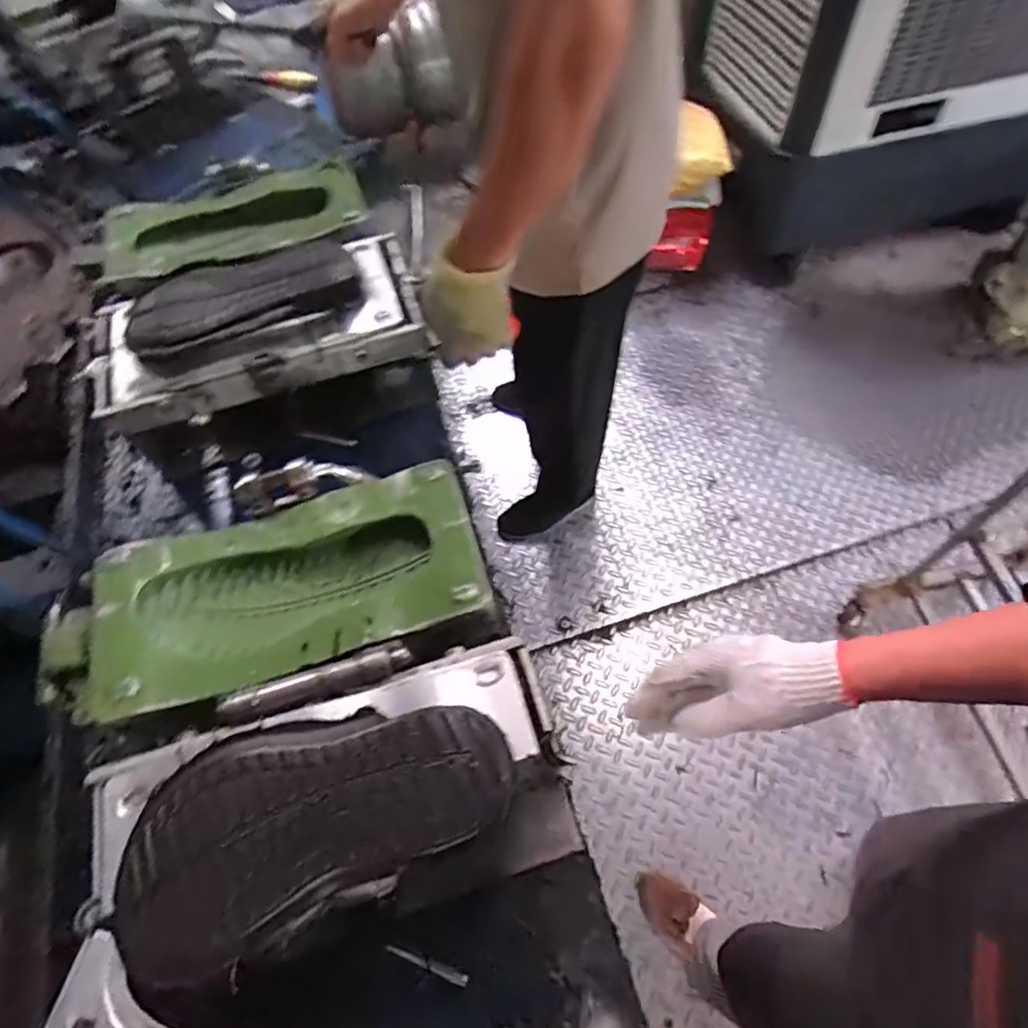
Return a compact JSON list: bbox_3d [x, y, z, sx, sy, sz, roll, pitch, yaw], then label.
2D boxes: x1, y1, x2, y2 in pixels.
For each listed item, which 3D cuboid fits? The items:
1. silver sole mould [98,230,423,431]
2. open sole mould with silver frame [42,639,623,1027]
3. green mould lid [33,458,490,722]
[{"bbox_3d":[-0.318,-0.235,0.751,0.396,0.088,0.184,-17,58,-5],"label":"silver sole mould"},{"bbox_3d":[-0.137,0.289,0.420,0.366,0.064,0.336,-14,58,-4],"label":"open sole mould with silver frame"},{"bbox_3d":[-0.227,0.075,0.579,0.389,0.047,0.164,-16,58,-5],"label":"green mould lid"}]

